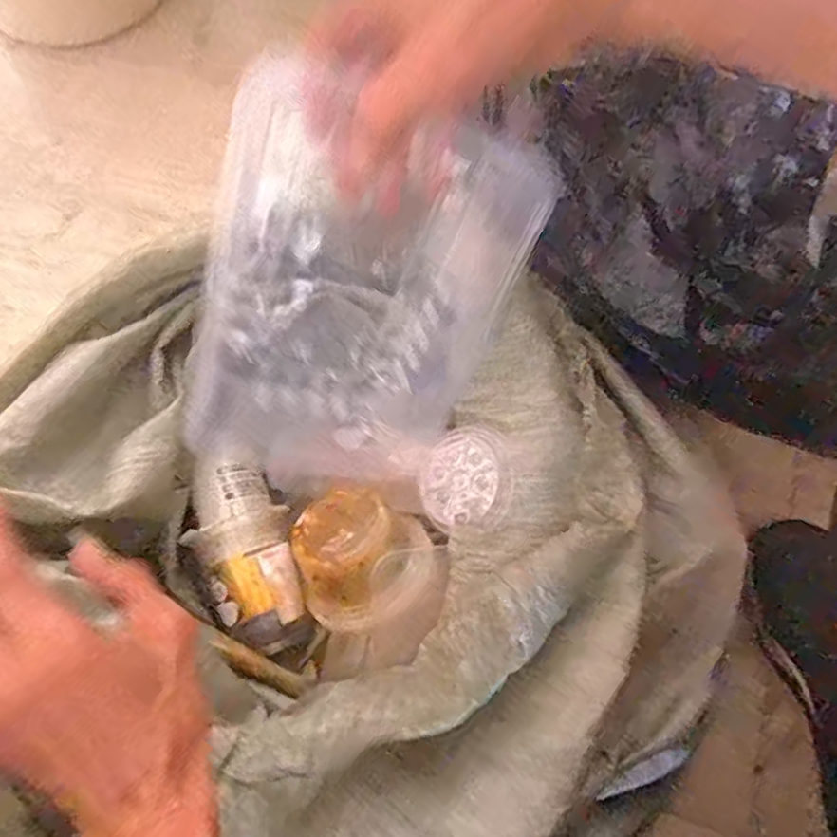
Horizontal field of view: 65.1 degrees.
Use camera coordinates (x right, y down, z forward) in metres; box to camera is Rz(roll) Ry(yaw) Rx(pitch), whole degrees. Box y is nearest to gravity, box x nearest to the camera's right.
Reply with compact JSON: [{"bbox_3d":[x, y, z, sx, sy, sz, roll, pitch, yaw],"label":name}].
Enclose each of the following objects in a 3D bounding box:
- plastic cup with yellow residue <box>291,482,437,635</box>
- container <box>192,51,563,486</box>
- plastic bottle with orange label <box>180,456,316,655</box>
[{"bbox_3d":[-0.047,0.105,0.518,0.107,0.059,0.108,0,72,1],"label":"plastic cup with yellow residue"},{"bbox_3d":[-0.035,-0.067,0.412,0.188,0.251,0.041,8,38,-20],"label":"container"},{"bbox_3d":[-0.142,0.113,0.545,0.074,0.048,0.156,-16,72,-4],"label":"plastic bottle with orange label"}]

